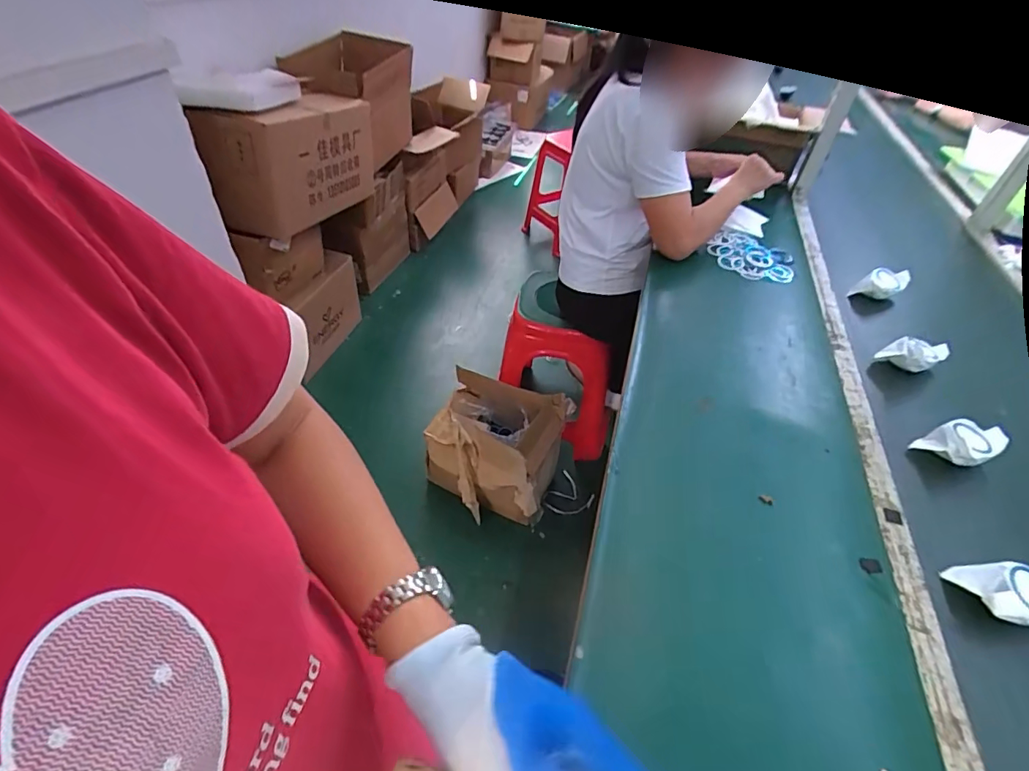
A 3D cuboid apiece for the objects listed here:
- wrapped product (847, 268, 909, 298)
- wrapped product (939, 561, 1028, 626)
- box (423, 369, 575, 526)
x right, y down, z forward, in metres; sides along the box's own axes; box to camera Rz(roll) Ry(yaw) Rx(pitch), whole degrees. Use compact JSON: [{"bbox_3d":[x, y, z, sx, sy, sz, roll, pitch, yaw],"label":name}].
[{"bbox_3d":[0.771,-0.204,1.038,0.120,0.051,0.048,-11,47,-18],"label":"wrapped product"},{"bbox_3d":[0.578,0.236,0.575,0.110,0.042,0.075,-4,45,-8],"label":"wrapped product"},{"bbox_3d":[-0.067,0.178,1.438,0.376,0.264,0.308,16,46,11],"label":"box"}]

